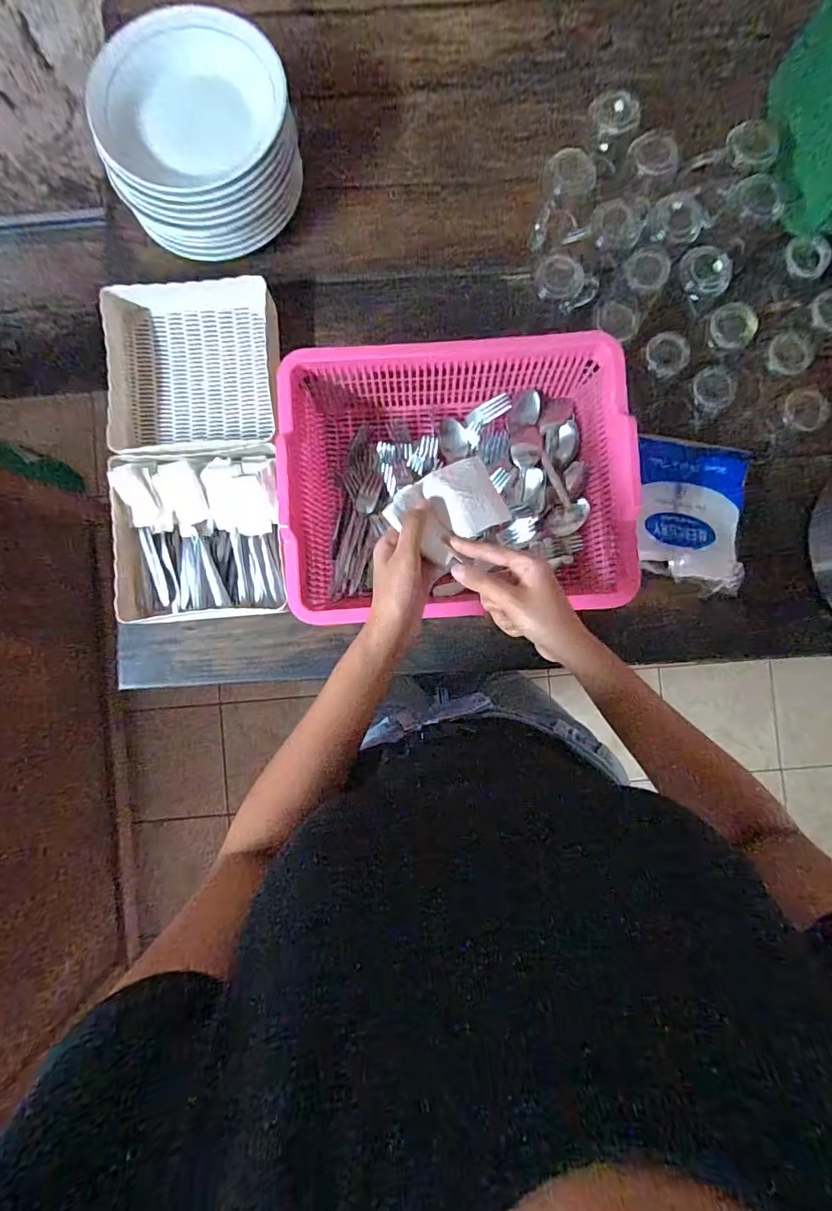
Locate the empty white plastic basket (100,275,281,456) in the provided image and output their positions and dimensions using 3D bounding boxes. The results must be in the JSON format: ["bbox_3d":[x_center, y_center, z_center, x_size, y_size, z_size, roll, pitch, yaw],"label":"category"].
[{"bbox_3d":[-0.297,-0.309,0.659,0.231,0.067,0.242,-2,87,0],"label":"empty white plastic basket"}]

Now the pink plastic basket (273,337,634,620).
[{"bbox_3d":[0.046,-0.159,0.603,0.383,0.118,0.321,-2,87,0],"label":"pink plastic basket"}]

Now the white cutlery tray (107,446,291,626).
[{"bbox_3d":[-0.275,-0.088,0.635,0.212,0.064,0.204,-4,87,0],"label":"white cutlery tray"}]

